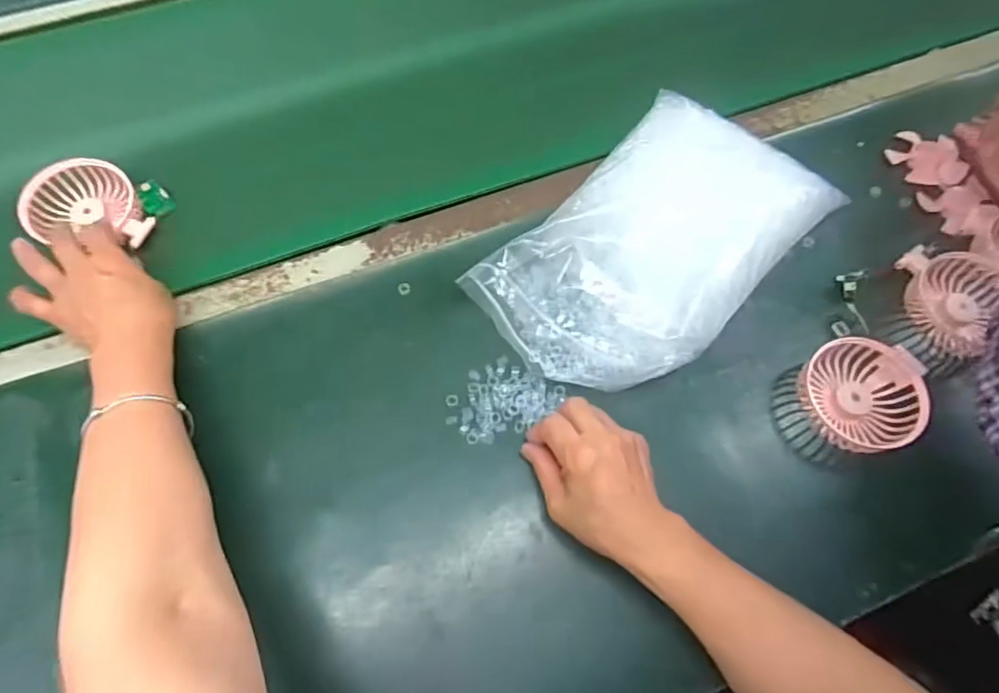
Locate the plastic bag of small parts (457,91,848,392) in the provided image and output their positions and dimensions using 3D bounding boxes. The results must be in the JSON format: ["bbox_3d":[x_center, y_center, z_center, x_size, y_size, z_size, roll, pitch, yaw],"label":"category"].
[{"bbox_3d":[0.130,-0.087,0.475,0.175,0.066,0.280,42,71,15],"label":"plastic bag of small parts"}]

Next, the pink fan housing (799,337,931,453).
[{"bbox_3d":[0.285,0.035,0.444,0.089,0.035,0.084,1,66,-1],"label":"pink fan housing"}]

